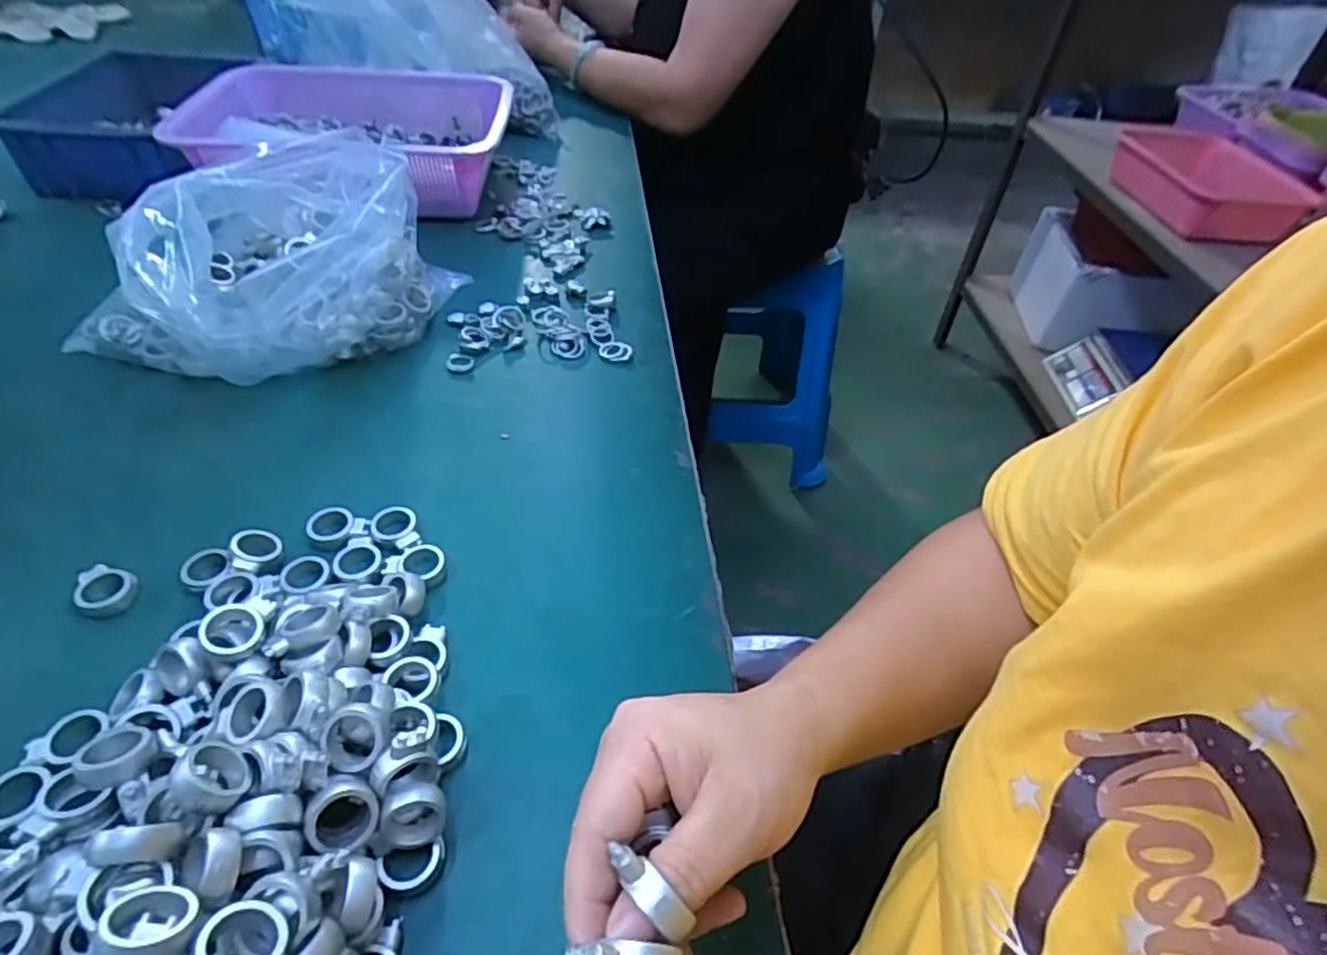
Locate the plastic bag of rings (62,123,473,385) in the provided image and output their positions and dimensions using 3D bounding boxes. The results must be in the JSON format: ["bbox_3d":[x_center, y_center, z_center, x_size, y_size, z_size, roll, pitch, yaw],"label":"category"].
[{"bbox_3d":[-0.281,-0.165,0.512,0.152,0.127,0.250,37,52,27],"label":"plastic bag of rings"}]

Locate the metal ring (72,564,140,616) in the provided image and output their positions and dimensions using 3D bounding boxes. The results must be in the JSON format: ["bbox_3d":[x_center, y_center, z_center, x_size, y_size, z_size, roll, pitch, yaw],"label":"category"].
[{"bbox_3d":[-0.298,0.060,0.375,0.033,0.009,0.027,30,49,21],"label":"metal ring"}]

